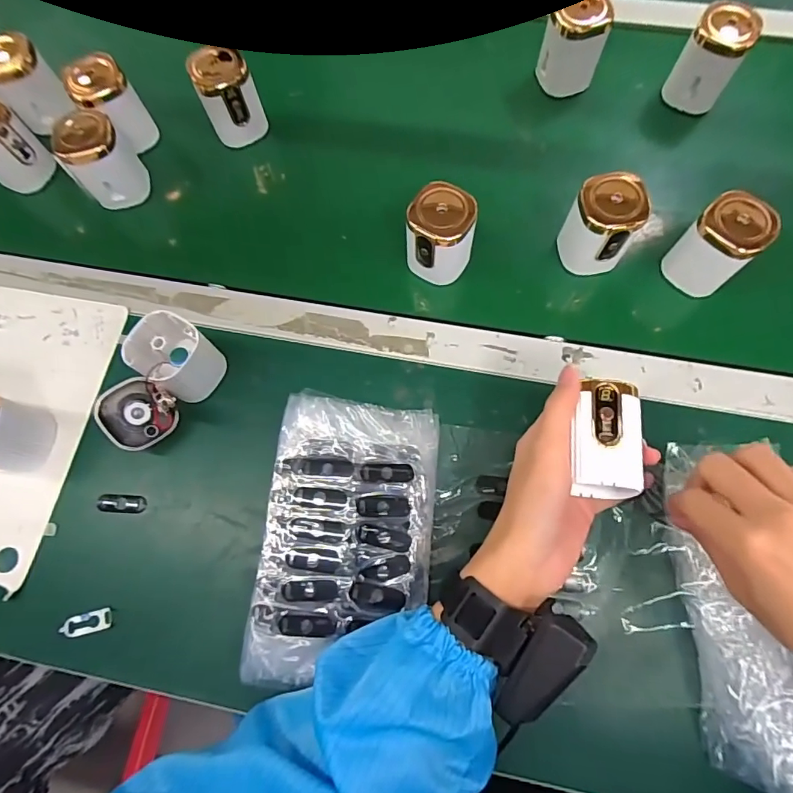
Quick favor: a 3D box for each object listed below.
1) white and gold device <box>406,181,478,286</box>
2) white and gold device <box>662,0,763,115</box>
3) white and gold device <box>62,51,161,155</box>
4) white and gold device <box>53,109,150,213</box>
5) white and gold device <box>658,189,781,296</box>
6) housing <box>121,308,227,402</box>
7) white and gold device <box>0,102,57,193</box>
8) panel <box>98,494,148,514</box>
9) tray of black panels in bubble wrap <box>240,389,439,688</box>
[{"bbox_3d":[0.039,-0.143,0.426,0.050,0.069,0.053,36,77,12],"label":"white and gold device"},{"bbox_3d":[0.312,-0.333,0.485,0.054,0.089,0.050,36,77,12],"label":"white and gold device"},{"bbox_3d":[-0.290,-0.290,0.485,0.058,0.071,0.064,11,73,5],"label":"white and gold device"},{"bbox_3d":[-0.291,-0.235,0.471,0.059,0.081,0.061,-1,72,2],"label":"white and gold device"},{"bbox_3d":[0.280,-0.132,0.419,0.049,0.075,0.054,-41,75,-11],"label":"white and gold device"},{"bbox_3d":[-0.182,-0.032,0.404,0.061,0.065,0.055,34,76,12],"label":"housing"},{"bbox_3d":[-0.392,-0.251,0.477,0.047,0.079,0.058,37,77,13],"label":"white and gold device"},{"bbox_3d":[-0.231,0.090,0.402,0.039,0.004,0.015,2,72,3],"label":"panel"},{"bbox_3d":[-0.037,0.106,0.371,0.124,0.036,0.208,6,72,4],"label":"tray of black panels in bubble wrap"}]

